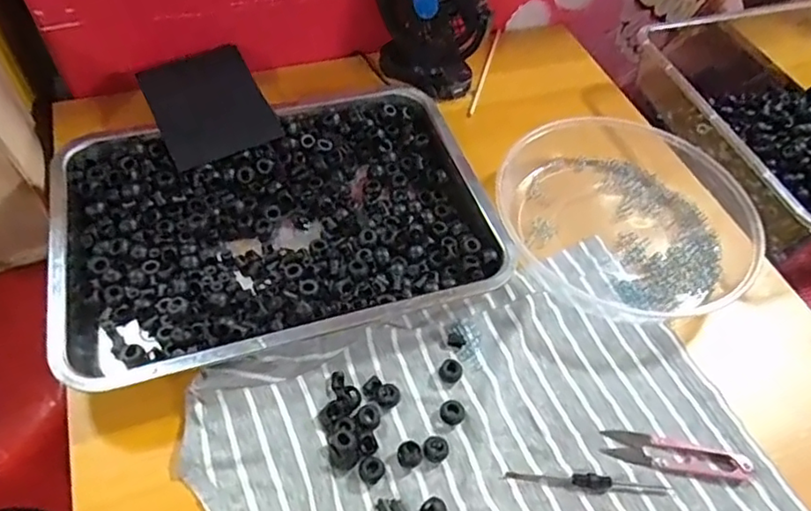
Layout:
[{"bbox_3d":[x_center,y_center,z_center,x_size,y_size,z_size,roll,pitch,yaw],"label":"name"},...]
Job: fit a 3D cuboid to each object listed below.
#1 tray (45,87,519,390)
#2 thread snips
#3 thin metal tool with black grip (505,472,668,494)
[{"bbox_3d":[-0.109,-0.033,0.505,0.345,0.042,0.258,-13,56,-14],"label":"tray"},{"bbox_3d":[0.196,0.144,0.427,0.103,0.004,0.025,11,54,3],"label":"thread snips"},{"bbox_3d":[0.126,0.157,0.410,0.115,0.006,0.011,8,53,1],"label":"thin metal tool with black grip"}]

